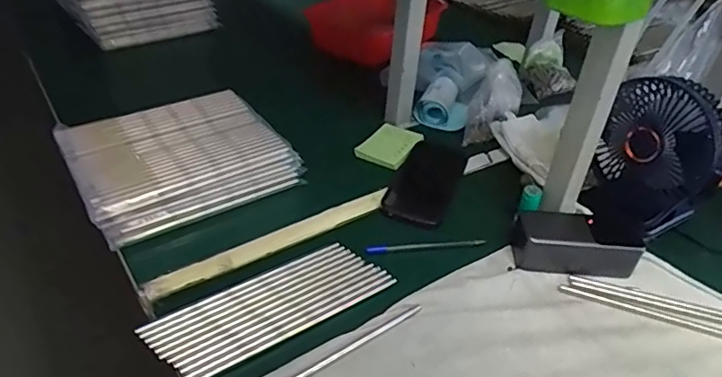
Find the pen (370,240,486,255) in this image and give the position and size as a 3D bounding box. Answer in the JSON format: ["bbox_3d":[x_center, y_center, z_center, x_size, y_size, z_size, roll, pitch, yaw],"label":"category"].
[{"bbox_3d":[0.076,0.067,0.615,0.138,0.005,0.013,-3,38,-9],"label":"pen"}]

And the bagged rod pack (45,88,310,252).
[{"bbox_3d":[-0.230,-0.032,0.679,0.246,0.084,0.176,-21,43,-30],"label":"bagged rod pack"}]

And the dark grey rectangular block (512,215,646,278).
[{"bbox_3d":[0.242,0.059,0.599,0.133,0.046,0.064,4,37,0],"label":"dark grey rectangular block"}]

